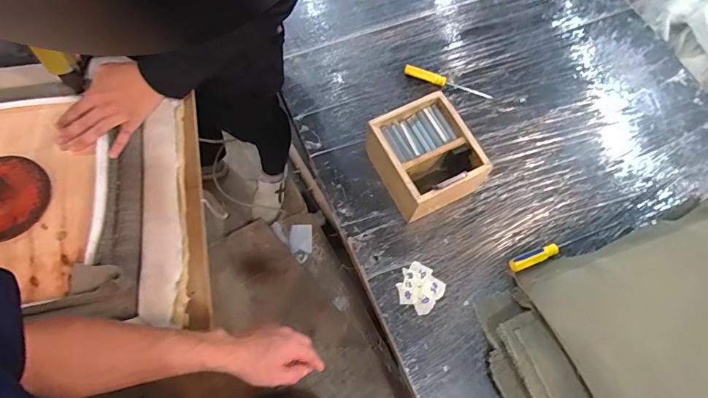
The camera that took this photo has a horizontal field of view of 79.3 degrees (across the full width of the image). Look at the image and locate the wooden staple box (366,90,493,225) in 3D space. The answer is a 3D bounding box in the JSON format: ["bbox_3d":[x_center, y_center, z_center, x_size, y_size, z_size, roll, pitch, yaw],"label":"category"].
[{"bbox_3d":[0.160,-0.099,0.964,0.192,0.135,0.234,-25,71,-12],"label":"wooden staple box"}]

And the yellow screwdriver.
[{"bbox_3d":[0.241,-0.300,1.105,0.231,0.022,0.028,20,68,6],"label":"yellow screwdriver"}]

